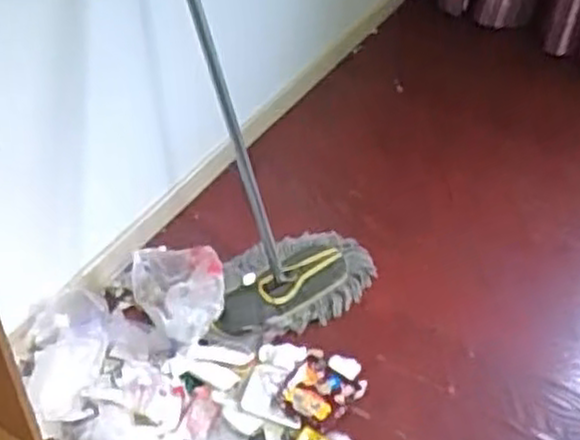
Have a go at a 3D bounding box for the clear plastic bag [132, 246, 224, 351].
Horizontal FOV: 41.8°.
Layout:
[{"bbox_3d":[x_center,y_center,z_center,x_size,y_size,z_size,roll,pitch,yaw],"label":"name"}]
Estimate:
[{"bbox_3d":[-0.248,0.143,1.690,0.173,0.108,0.258,-23,53,-26],"label":"clear plastic bag"}]

